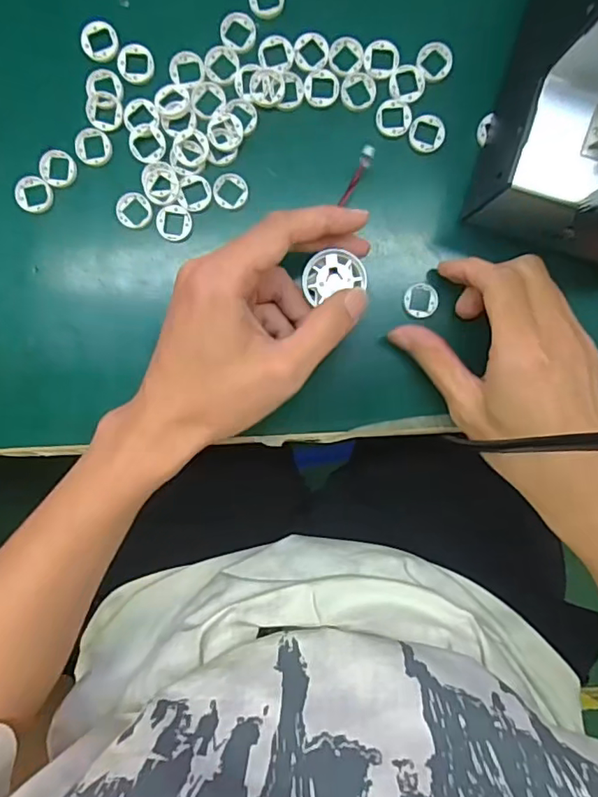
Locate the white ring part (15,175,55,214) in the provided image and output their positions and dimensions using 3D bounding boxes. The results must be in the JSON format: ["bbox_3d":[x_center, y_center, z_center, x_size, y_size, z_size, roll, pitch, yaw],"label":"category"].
[{"bbox_3d":[-0.166,-0.128,0.346,0.021,0.007,0.021,0,96,0],"label":"white ring part"}]

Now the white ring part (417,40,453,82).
[{"bbox_3d":[0.085,-0.210,0.342,0.022,0.004,0.022,0,96,0],"label":"white ring part"}]

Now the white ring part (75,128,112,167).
[{"bbox_3d":[-0.128,-0.157,0.343,0.023,0.004,0.021,0,96,0],"label":"white ring part"}]

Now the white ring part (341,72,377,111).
[{"bbox_3d":[0.037,-0.191,0.341,0.022,0.004,0.021,0,96,0],"label":"white ring part"}]

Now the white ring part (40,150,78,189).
[{"bbox_3d":[-0.150,-0.143,0.343,0.021,0.004,0.023,0,96,0],"label":"white ring part"}]

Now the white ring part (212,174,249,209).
[{"bbox_3d":[-0.043,-0.130,0.346,0.021,0.004,0.021,8,95,-1],"label":"white ring part"}]

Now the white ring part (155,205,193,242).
[{"bbox_3d":[-0.078,-0.110,0.344,0.022,0.004,0.021,0,96,0],"label":"white ring part"}]

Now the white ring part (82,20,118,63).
[{"bbox_3d":[-0.122,-0.220,0.338,0.023,0.004,0.023,0,96,0],"label":"white ring part"}]

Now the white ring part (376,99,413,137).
[{"bbox_3d":[0.059,-0.175,0.341,0.021,0.004,0.022,0,96,0],"label":"white ring part"}]

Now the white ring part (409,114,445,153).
[{"bbox_3d":[0.080,-0.165,0.342,0.022,0.004,0.022,0,96,0],"label":"white ring part"}]

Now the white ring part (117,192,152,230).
[{"bbox_3d":[-0.103,-0.118,0.345,0.022,0.004,0.021,0,96,0],"label":"white ring part"}]

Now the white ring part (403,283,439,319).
[{"bbox_3d":[0.078,-0.063,0.351,0.022,0.004,0.021,0,96,0],"label":"white ring part"}]

